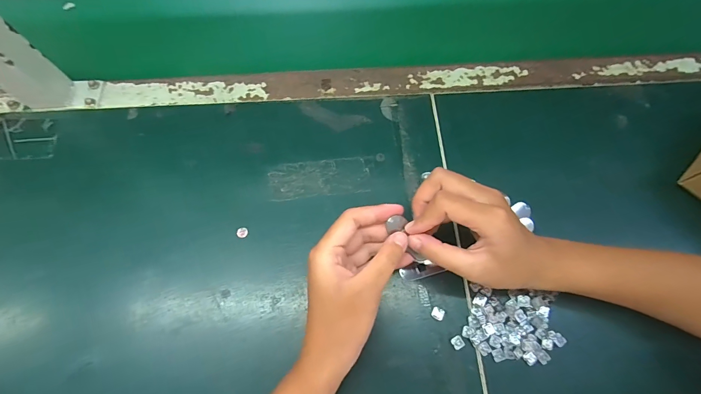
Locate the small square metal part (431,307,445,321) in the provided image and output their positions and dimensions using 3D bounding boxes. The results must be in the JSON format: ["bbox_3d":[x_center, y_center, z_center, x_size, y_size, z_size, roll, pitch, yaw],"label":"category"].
[{"bbox_3d":[0.082,0.108,0.316,0.011,0.004,0.012,25,71,9],"label":"small square metal part"}]

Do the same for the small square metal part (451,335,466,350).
[{"bbox_3d":[0.097,0.131,0.307,0.011,0.004,0.010,-27,72,-10],"label":"small square metal part"}]

